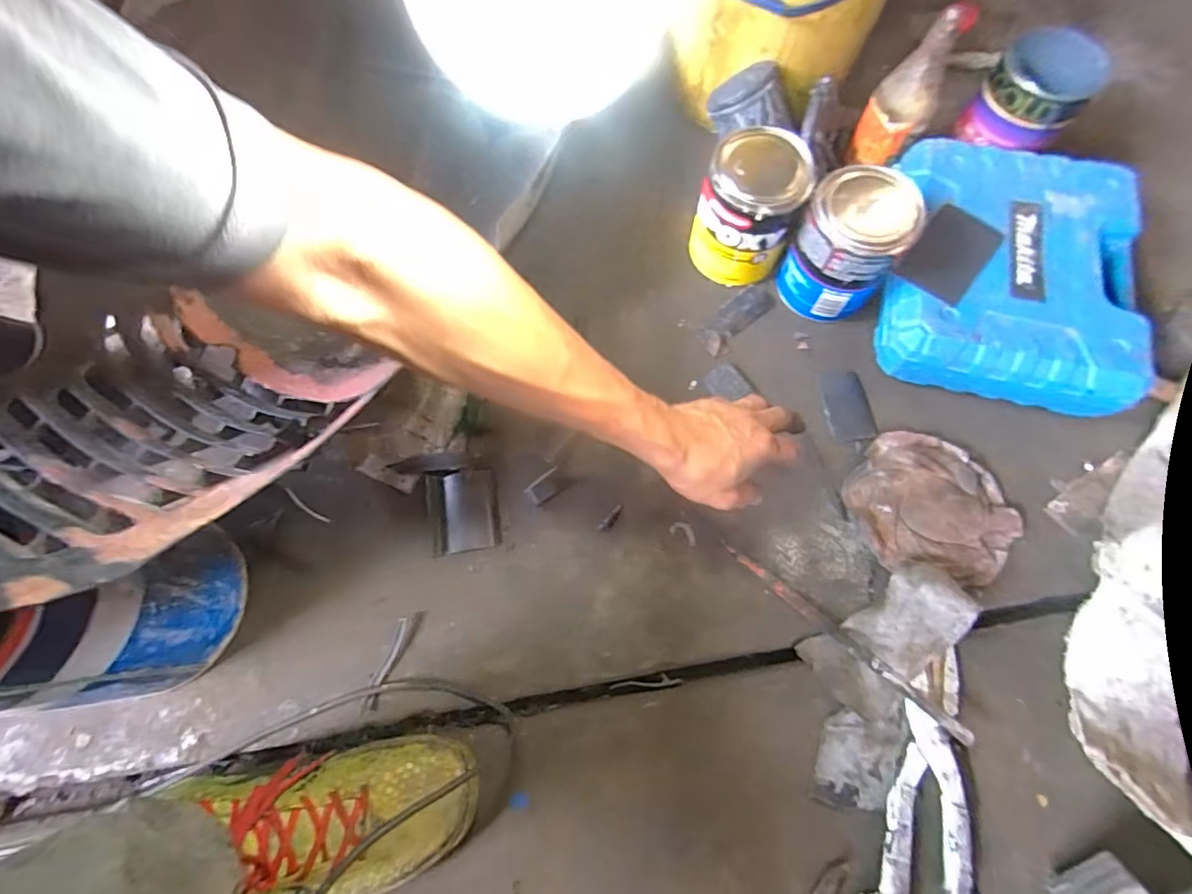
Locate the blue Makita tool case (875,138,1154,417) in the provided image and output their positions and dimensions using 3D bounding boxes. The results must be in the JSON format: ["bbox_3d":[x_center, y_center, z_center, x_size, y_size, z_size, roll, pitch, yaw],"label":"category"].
[{"bbox_3d":[0.434,-0.185,0.590,0.241,0.087,0.275,13,72,5],"label":"blue Makita tool case"}]

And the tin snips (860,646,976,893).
[{"bbox_3d":[0.279,0.308,0.448,0.133,0.024,0.263,15,72,6],"label":"tin snips"}]

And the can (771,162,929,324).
[{"bbox_3d":[0.258,-0.205,0.575,0.098,0.129,0.101,0,71,1],"label":"can"}]

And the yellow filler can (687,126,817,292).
[{"bbox_3d":[0.162,-0.253,0.591,0.096,0.127,0.094,0,71,1],"label":"yellow filler can"}]

